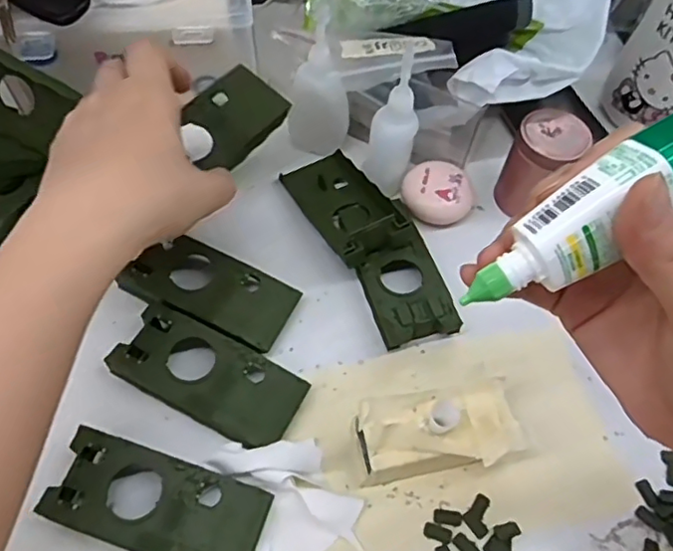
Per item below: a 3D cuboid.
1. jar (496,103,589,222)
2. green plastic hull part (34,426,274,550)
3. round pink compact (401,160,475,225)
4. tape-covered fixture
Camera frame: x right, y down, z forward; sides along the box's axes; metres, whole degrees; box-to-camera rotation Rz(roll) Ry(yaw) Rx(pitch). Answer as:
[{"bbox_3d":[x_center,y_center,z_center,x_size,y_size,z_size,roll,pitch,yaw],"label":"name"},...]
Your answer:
[{"bbox_3d":[0.135,-0.073,0.401,0.042,0.065,0.042,-34,66,-22],"label":"jar"},{"bbox_3d":[-0.087,0.115,0.297,0.101,0.020,0.046,17,59,7],"label":"green plastic hull part"},{"bbox_3d":[0.070,-0.057,0.412,0.048,0.023,0.042,23,59,10],"label":"round pink compact"},{"bbox_3d":[0.054,0.083,0.313,0.089,0.042,0.042,-7,59,-8],"label":"tape-covered fixture"}]

